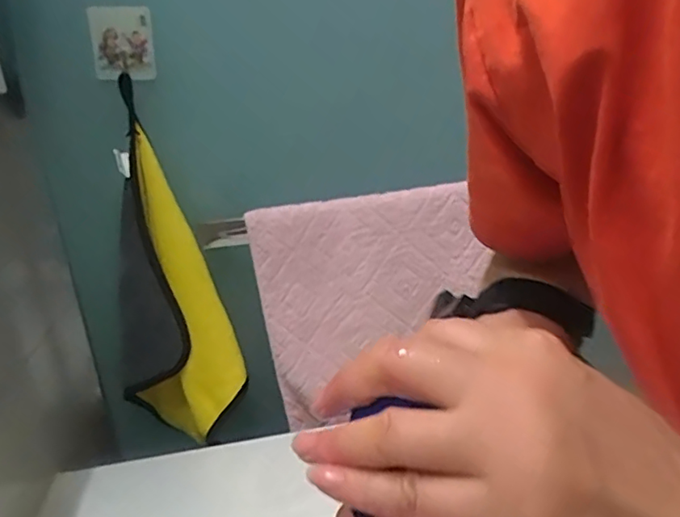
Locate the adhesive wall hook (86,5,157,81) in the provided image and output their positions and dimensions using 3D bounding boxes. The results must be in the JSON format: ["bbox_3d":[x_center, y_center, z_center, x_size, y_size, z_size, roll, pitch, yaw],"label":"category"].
[{"bbox_3d":[-0.222,-0.220,0.595,0.060,0.069,0.016,-6,18,0],"label":"adhesive wall hook"}]

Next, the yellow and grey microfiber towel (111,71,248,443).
[{"bbox_3d":[-0.188,0.032,0.639,0.130,0.345,0.067,-3,16,9],"label":"yellow and grey microfiber towel"}]

